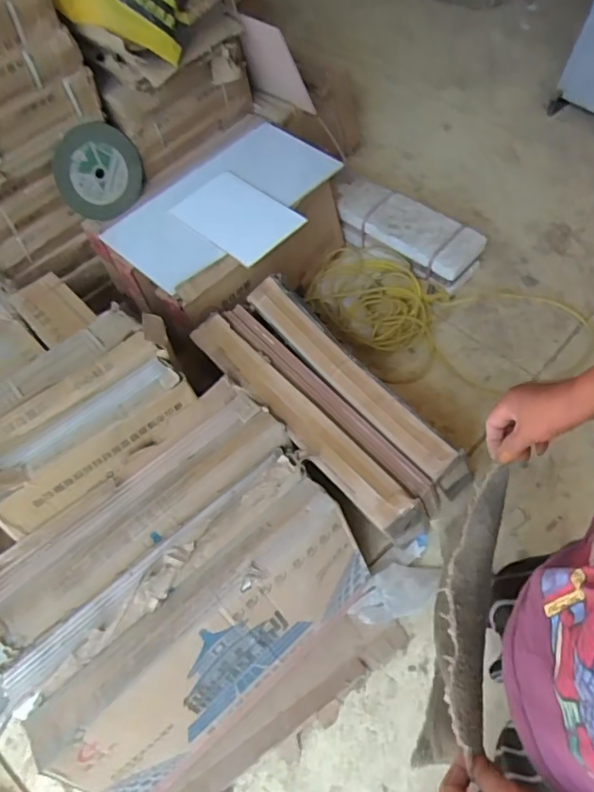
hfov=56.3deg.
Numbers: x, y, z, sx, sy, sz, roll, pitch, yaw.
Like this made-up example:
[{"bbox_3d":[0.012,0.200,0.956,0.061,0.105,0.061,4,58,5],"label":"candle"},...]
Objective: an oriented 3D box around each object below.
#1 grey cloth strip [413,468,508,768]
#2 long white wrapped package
[{"bbox_3d":[0.170,0.194,0.546,0.056,0.064,0.268,14,51,12],"label":"grey cloth strip"},{"bbox_3d":[0.322,-0.517,1.718,0.509,0.111,0.201,35,68,23],"label":"long white wrapped package"}]

